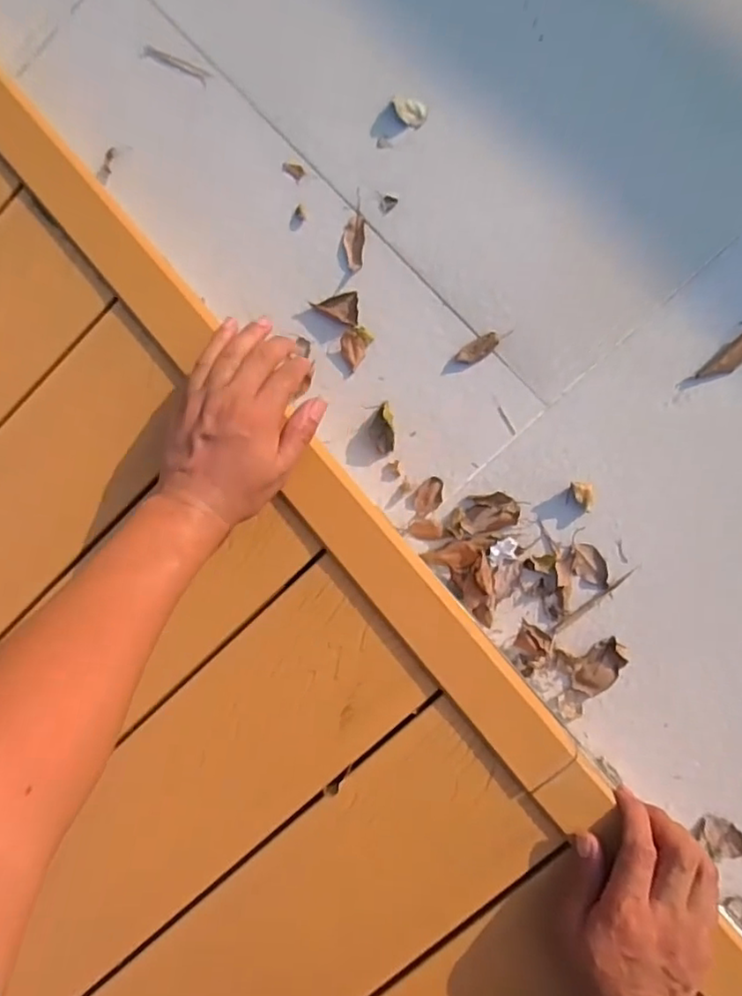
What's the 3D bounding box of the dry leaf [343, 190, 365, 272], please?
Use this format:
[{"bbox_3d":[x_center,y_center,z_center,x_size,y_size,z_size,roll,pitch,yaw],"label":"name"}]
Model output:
[{"bbox_3d":[-0.015,-0.238,0.546,0.020,0.004,0.069,5,91,11],"label":"dry leaf"}]

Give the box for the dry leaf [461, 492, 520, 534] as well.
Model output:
[{"bbox_3d":[0.101,0.012,0.520,0.047,0.008,0.031,-10,89,11],"label":"dry leaf"}]

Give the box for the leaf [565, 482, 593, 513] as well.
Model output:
[{"bbox_3d":[0.172,-0.001,0.503,0.019,0.014,0.022,7,90,9],"label":"leaf"}]

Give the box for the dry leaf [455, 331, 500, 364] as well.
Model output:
[{"bbox_3d":[0.091,-0.127,0.523,0.039,0.007,0.016,-28,85,10],"label":"dry leaf"}]

